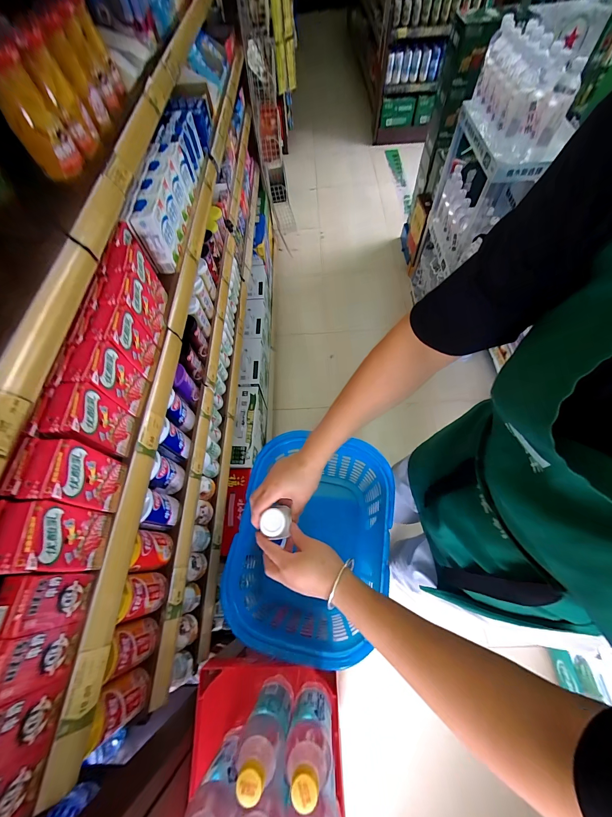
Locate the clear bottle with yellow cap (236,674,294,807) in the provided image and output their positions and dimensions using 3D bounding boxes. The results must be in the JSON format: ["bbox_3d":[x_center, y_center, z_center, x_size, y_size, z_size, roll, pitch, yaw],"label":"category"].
[{"bbox_3d":[-0.053,0.453,0.420,0.053,0.212,0.049,-1,64,2],"label":"clear bottle with yellow cap"}]

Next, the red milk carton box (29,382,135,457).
[{"bbox_3d":[-0.293,0.020,0.391,0.056,0.099,0.065,0,64,2],"label":"red milk carton box"}]

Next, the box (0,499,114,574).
[{"bbox_3d":[-0.285,0.148,0.333,0.047,0.106,0.066,-1,64,1],"label":"box"}]

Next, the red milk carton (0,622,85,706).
[{"bbox_3d":[-0.279,0.252,0.290,0.037,0.086,0.053,-3,64,0],"label":"red milk carton"}]

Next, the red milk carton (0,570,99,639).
[{"bbox_3d":[-0.279,0.207,0.316,0.034,0.088,0.050,-5,64,0],"label":"red milk carton"}]

